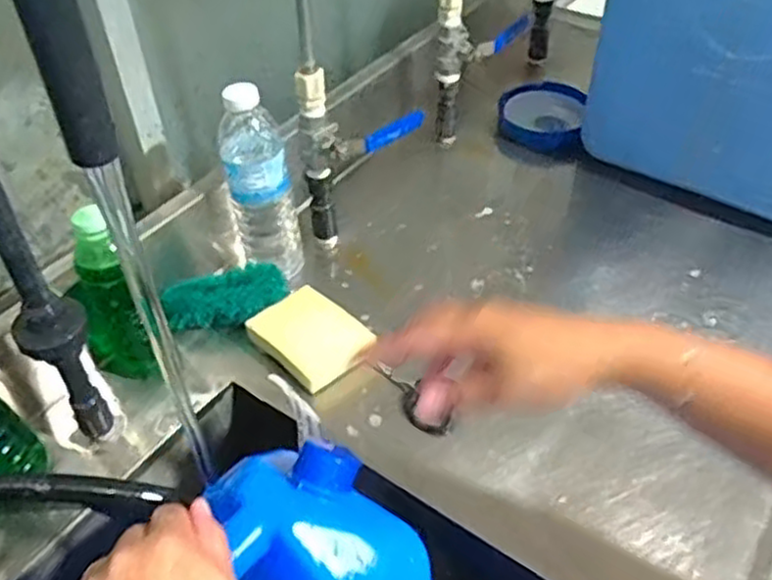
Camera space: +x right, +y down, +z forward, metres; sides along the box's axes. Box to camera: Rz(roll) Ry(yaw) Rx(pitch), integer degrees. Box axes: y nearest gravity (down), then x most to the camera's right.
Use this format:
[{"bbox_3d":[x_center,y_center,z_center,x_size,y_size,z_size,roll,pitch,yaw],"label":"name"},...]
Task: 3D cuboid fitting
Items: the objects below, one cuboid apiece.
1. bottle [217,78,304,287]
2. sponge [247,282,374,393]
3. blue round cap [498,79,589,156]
[{"bbox_3d":[-0.124,-0.097,0.718,0.062,0.201,0.065,-13,44,-10],"label":"bottle"},{"bbox_3d":[-0.067,0.043,0.692,0.080,0.017,0.098,-37,65,-25],"label":"sponge"},{"bbox_3d":[0.201,-0.230,0.954,0.105,0.033,0.106,-2,43,2],"label":"blue round cap"}]

